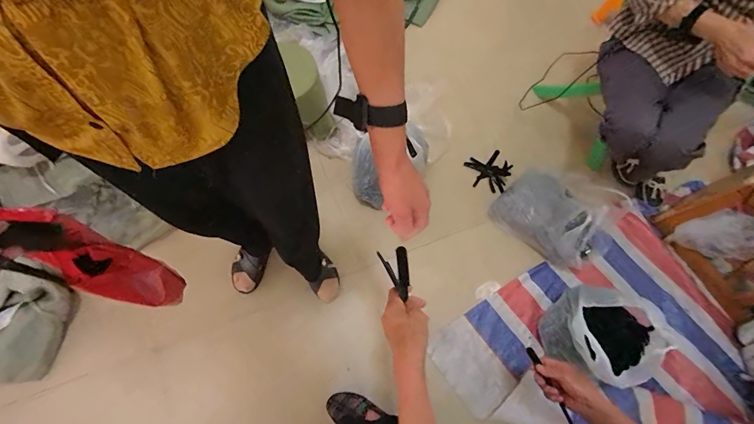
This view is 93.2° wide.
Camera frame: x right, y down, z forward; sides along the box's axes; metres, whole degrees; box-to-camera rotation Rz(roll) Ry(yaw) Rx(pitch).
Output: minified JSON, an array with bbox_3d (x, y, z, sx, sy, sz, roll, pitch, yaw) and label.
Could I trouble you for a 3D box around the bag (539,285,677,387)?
[{"bbox_3d":[0.590,0.319,0.910,0.248,0.216,0.237,9,68,0],"label":"bag"}]

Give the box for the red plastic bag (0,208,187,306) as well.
[{"bbox_3d":[-0.428,0.094,0.583,0.081,0.279,0.079,12,64,39],"label":"red plastic bag"}]

